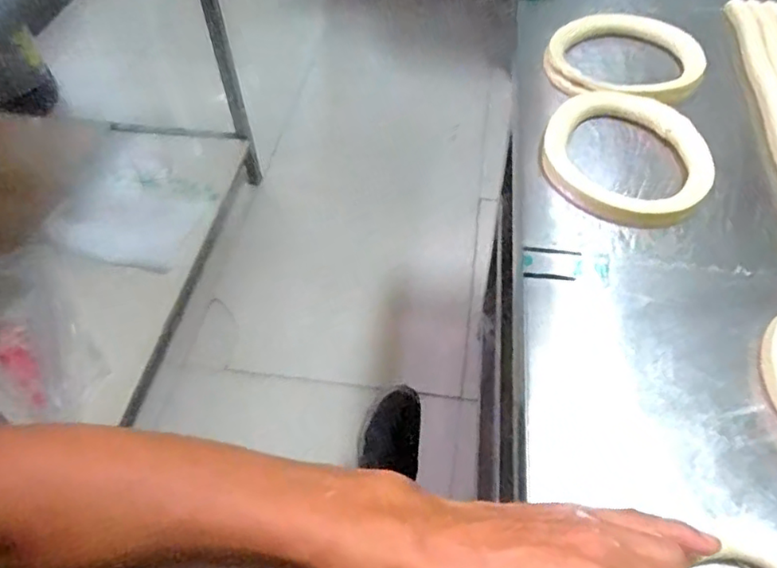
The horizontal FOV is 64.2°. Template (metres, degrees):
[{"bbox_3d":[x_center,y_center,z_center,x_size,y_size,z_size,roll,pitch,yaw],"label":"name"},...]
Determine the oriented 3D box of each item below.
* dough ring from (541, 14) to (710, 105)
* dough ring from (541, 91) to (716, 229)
[{"bbox_3d":[0.234,-0.227,0.620,0.148,0.024,0.154,-1,51,1],"label":"dough ring"},{"bbox_3d":[0.201,-0.111,0.527,0.133,0.020,0.146,9,51,9],"label":"dough ring"}]

